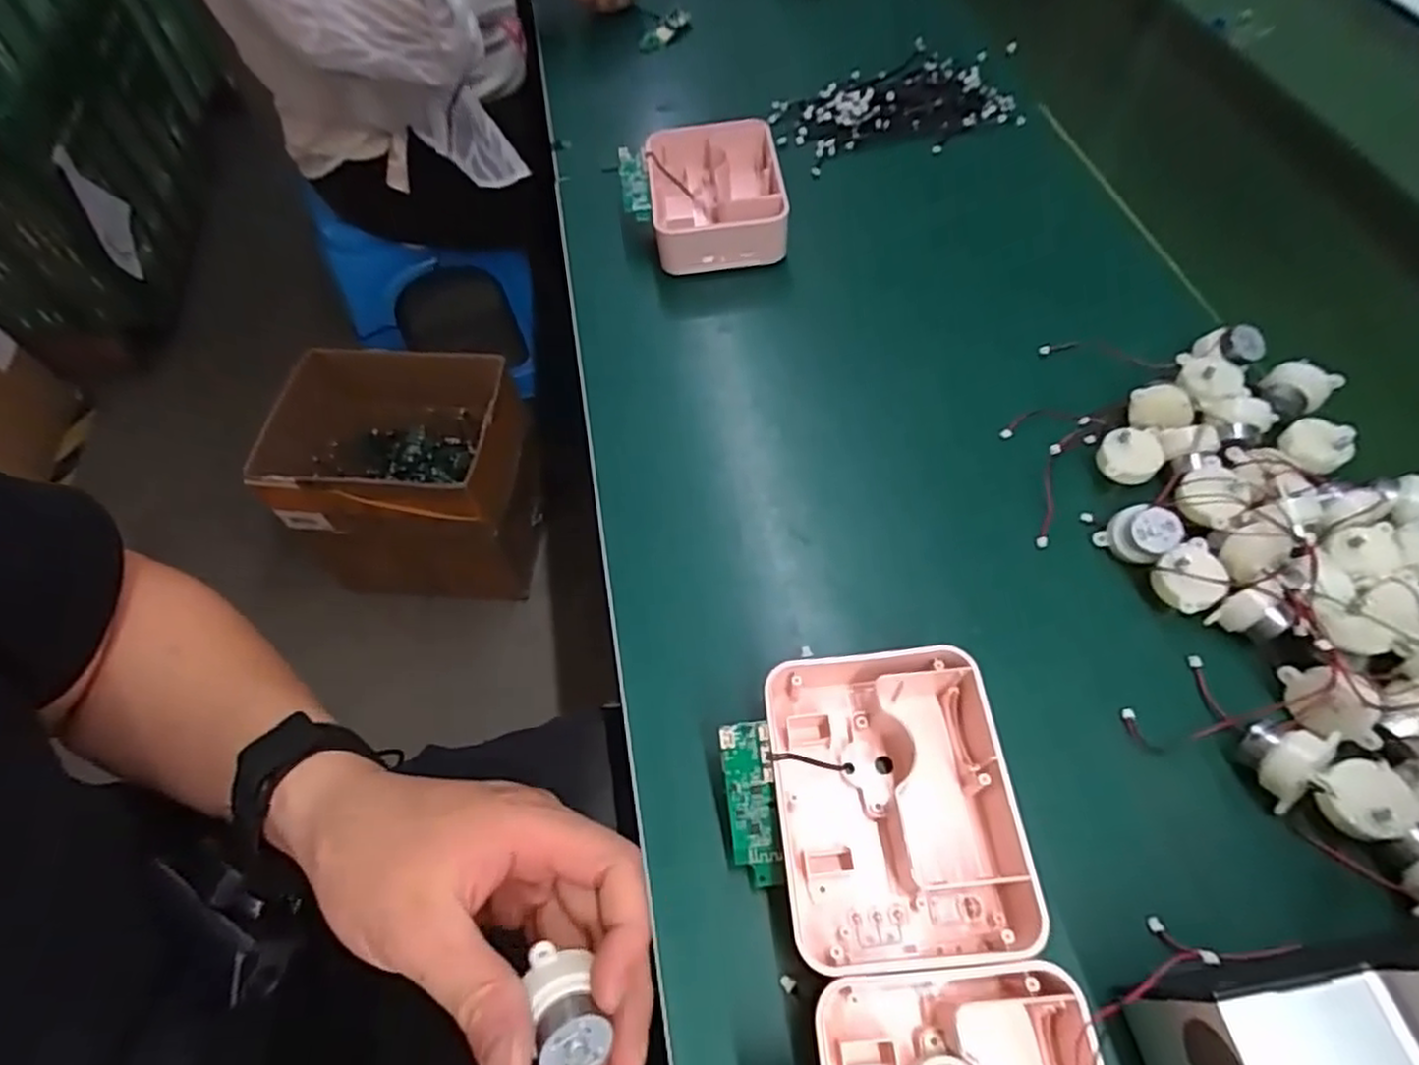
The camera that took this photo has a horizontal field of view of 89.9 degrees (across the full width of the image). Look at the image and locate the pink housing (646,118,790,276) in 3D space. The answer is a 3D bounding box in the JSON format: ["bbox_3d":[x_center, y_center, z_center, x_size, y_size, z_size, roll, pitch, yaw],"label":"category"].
[{"bbox_3d":[0.005,-0.265,0.564,0.102,0.046,0.133,-6,58,-3],"label":"pink housing"}]

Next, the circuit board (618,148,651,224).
[{"bbox_3d":[-0.058,-0.274,0.558,0.022,0.013,0.059,-10,82,-2],"label":"circuit board"}]

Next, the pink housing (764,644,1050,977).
[{"bbox_3d":[0.084,0.121,0.322,0.104,0.045,0.129,-5,58,-3],"label":"pink housing"}]

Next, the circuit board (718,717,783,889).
[{"bbox_3d":[0.019,0.122,0.318,0.022,0.005,0.070,-6,84,9],"label":"circuit board"}]

